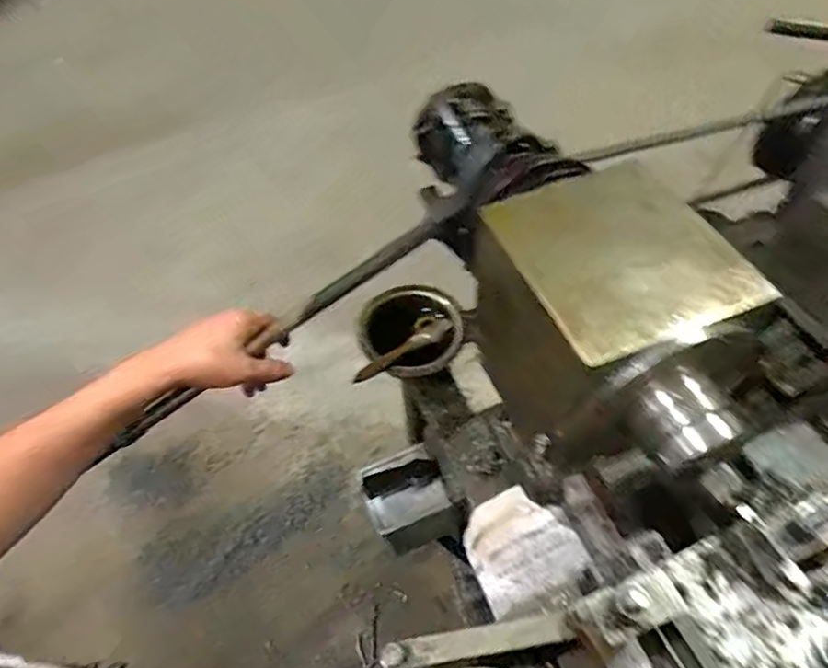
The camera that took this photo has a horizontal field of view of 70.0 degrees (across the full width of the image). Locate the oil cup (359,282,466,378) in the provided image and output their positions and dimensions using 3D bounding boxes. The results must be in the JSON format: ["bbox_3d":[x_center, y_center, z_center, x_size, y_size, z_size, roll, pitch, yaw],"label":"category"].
[{"bbox_3d":[-0.003,-0.001,0.743,0.129,0.061,0.129,-2,53,2],"label":"oil cup"}]

